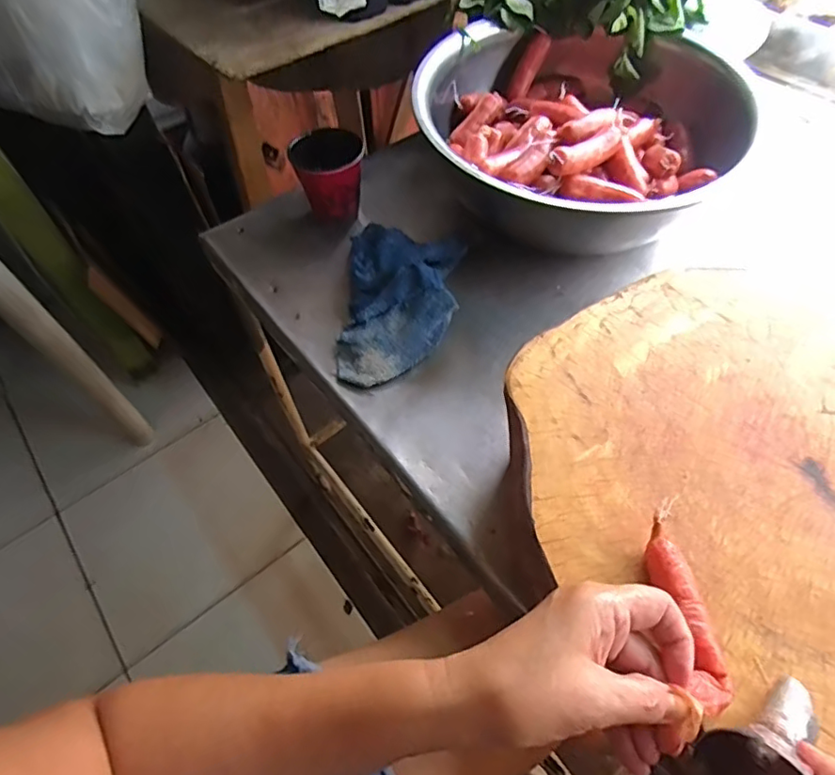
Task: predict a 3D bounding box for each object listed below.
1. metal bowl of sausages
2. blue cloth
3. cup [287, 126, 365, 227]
[{"bbox_3d":[0.167,-0.295,0.652,0.330,0.118,0.305,-2,57,3],"label":"metal bowl of sausages"},{"bbox_3d":[-0.020,-0.088,0.591,0.124,0.043,0.182,3,57,6],"label":"blue cloth"},{"bbox_3d":[-0.100,-0.244,0.664,0.078,0.092,0.072,-2,57,3],"label":"cup"}]

